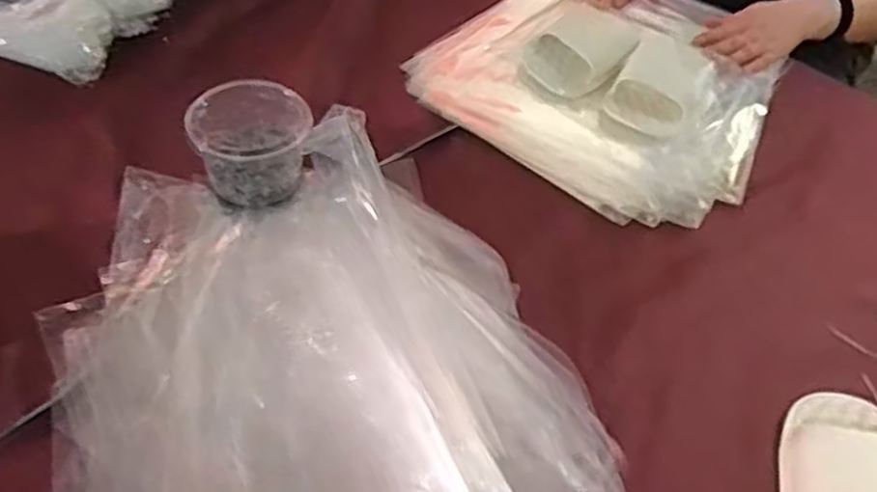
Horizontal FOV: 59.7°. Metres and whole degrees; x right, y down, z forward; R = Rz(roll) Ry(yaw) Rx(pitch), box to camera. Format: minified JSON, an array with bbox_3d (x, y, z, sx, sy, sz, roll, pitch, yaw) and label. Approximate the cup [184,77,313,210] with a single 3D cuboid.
[{"bbox_3d":[-0.183,-0.100,0.751,0.113,0.078,0.096,-13,54,-18],"label":"cup"}]

